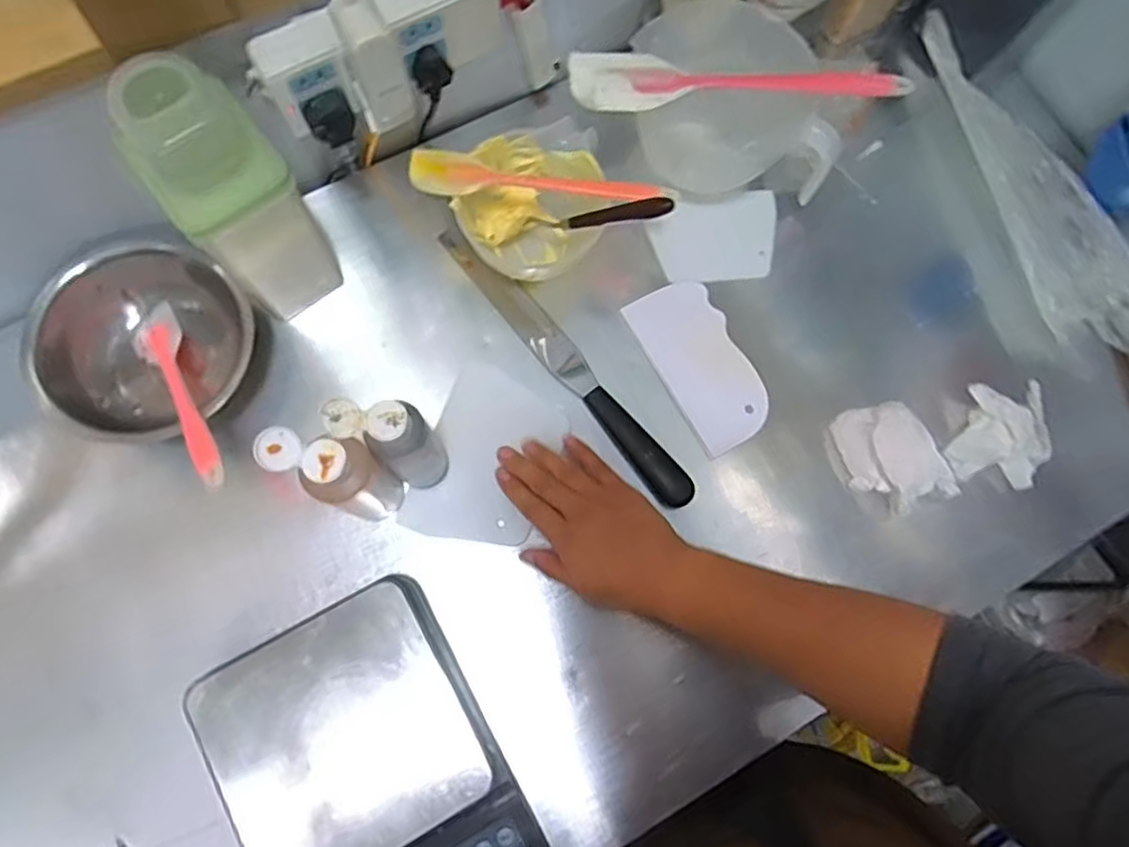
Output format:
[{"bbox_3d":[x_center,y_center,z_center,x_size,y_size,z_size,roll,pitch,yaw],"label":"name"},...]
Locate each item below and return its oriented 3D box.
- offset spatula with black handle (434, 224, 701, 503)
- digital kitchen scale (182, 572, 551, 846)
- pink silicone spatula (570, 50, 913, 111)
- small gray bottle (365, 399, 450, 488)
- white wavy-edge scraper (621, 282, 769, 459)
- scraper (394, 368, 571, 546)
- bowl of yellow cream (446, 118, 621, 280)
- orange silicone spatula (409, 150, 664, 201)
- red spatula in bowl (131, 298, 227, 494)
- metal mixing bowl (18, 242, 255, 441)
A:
[{"bbox_3d":[0.000,-0.052,0.589,0.031,0.025,0.309,-38,80,-10],"label":"offset spatula with black handle"},{"bbox_3d":[-0.136,0.251,0.474,0.171,0.043,0.236,-27,78,-7],"label":"digital kitchen scale"},{"bbox_3d":[0.139,-0.279,0.531,0.265,0.022,0.061,-4,76,-2],"label":"pink silicone spatula"},{"bbox_3d":[-0.111,0.018,0.492,0.036,0.130,0.038,0,76,-1],"label":"small gray bottle"},{"bbox_3d":[0.120,-0.053,0.586,0.075,0.011,0.149,-29,83,-8],"label":"white wavy-edge scraper"},{"bbox_3d":[-0.062,0.030,0.558,0.099,0.009,0.146,23,72,-3],"label":"scraper"},{"bbox_3d":[-0.030,-0.186,0.577,0.122,0.073,0.115,0,76,-1],"label":"bowl of yellow cream"},{"bbox_3d":[-0.024,-0.192,0.542,0.195,0.022,0.032,4,76,0],"label":"orange silicone spatula"},{"bbox_3d":[-0.293,-0.026,0.511,0.034,0.013,0.204,-34,57,-9],"label":"red spatula in bowl"},{"bbox_3d":[-0.324,-0.061,0.537,0.151,0.080,0.153,0,76,-1],"label":"metal mixing bowl"}]

